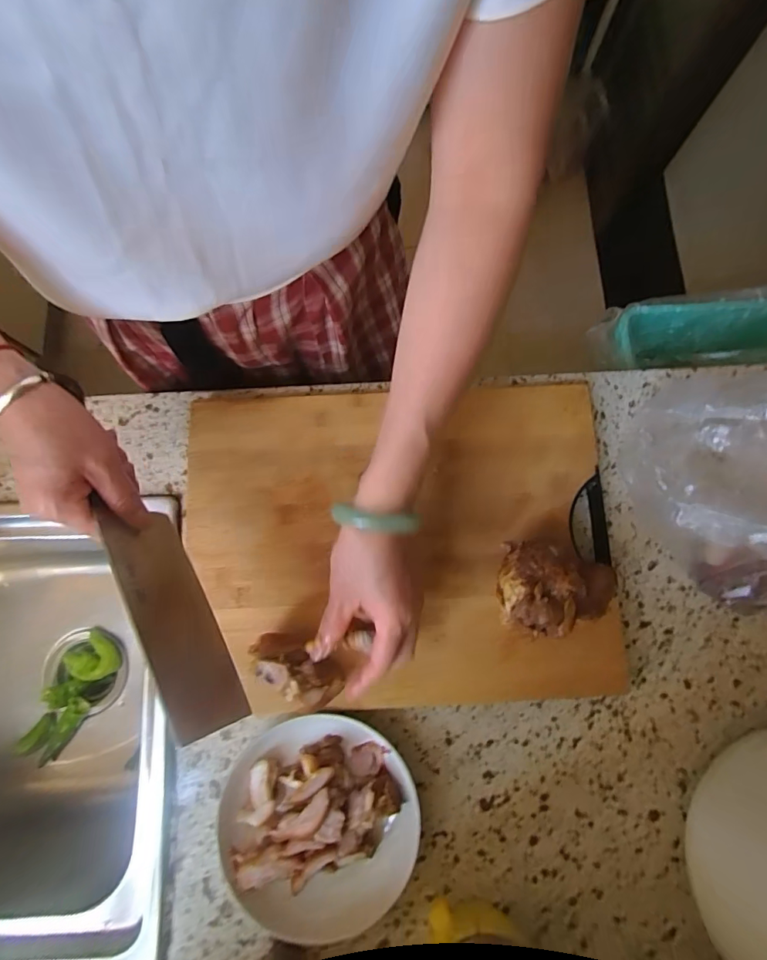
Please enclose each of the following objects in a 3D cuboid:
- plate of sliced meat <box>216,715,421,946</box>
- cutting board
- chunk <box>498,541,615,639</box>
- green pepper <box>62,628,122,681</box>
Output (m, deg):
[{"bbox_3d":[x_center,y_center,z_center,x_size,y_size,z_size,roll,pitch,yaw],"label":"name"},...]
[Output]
[{"bbox_3d":[-0.053,0.289,0.391,0.158,0.036,0.152,0,79,0],"label":"plate of sliced meat"},{"bbox_3d":[0.014,0.057,0.436,0.385,0.035,0.295,-3,79,-1],"label":"cutting board"},{"bbox_3d":[0.145,0.095,0.391,0.094,0.060,0.077,11,80,4],"label":"chunk"},{"bbox_3d":[-0.399,0.245,0.628,0.065,0.027,0.059,44,84,9],"label":"green pepper"}]

